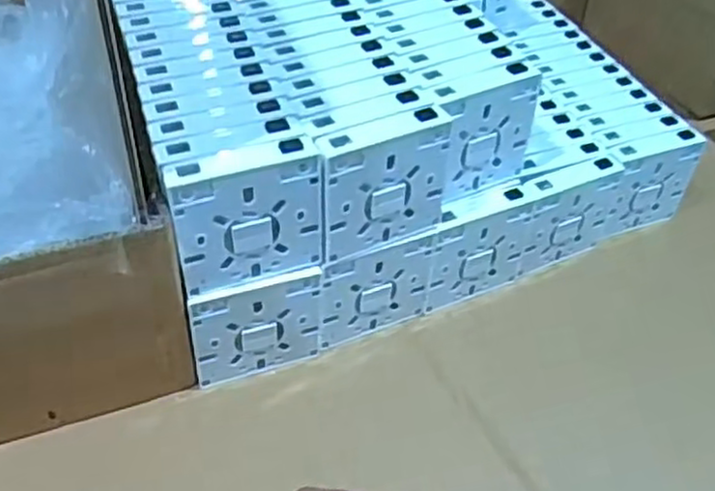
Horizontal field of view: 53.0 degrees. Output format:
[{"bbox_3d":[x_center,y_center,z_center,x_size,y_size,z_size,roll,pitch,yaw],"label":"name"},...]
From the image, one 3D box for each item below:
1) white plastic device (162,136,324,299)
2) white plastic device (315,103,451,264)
[{"bbox_3d":[-0.064,-0.016,0.420,0.086,0.085,0.018,-15,44,-18],"label":"white plastic device"},{"bbox_3d":[0.016,-0.037,0.450,0.087,0.087,0.018,-18,46,-21],"label":"white plastic device"}]

